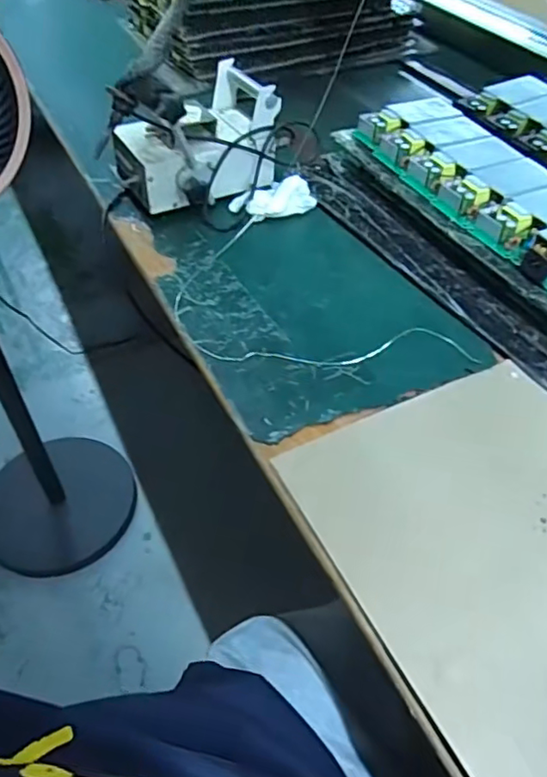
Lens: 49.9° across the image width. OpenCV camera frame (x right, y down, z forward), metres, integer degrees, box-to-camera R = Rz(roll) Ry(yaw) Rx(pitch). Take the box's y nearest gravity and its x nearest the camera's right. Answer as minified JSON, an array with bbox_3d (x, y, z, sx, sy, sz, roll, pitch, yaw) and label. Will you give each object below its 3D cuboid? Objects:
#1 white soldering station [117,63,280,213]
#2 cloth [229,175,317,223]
[{"bbox_3d":[-0.090,-0.309,0.743,0.195,0.114,0.136,-28,54,-23],"label":"white soldering station"},{"bbox_3d":[0.002,-0.241,0.736,0.107,0.034,0.052,-14,50,-13],"label":"cloth"}]

